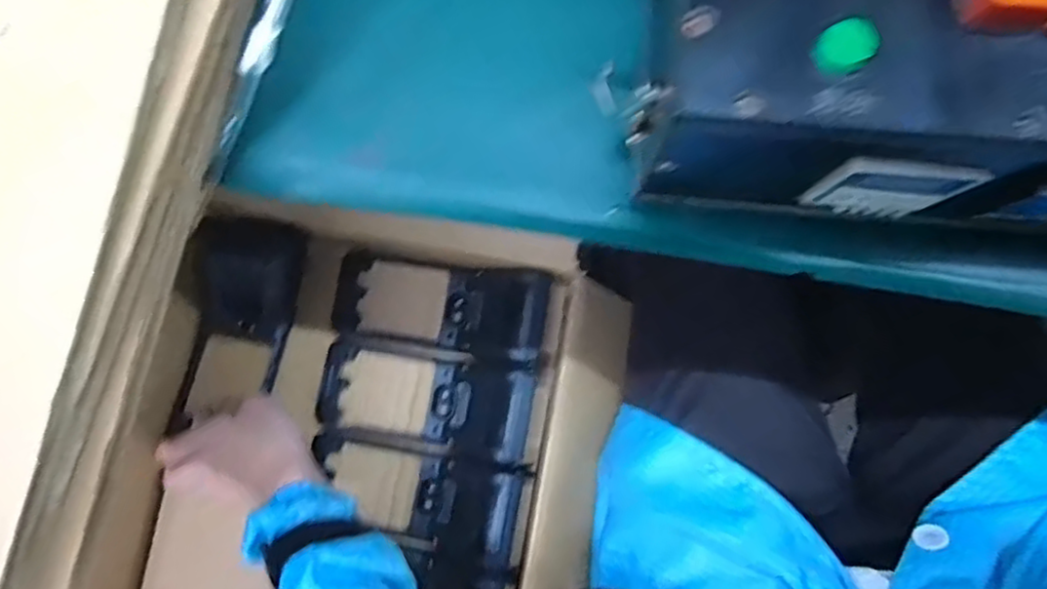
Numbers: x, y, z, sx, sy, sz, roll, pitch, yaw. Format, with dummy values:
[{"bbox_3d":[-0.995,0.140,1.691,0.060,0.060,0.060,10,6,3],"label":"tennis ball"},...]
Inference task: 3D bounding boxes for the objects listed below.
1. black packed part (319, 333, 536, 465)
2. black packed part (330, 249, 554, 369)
[{"bbox_3d":[-0.081,0.082,0.556,0.168,0.050,0.087,13,79,2],"label":"black packed part"},{"bbox_3d":[-0.068,0.011,0.574,0.182,0.050,0.080,5,79,15],"label":"black packed part"}]

